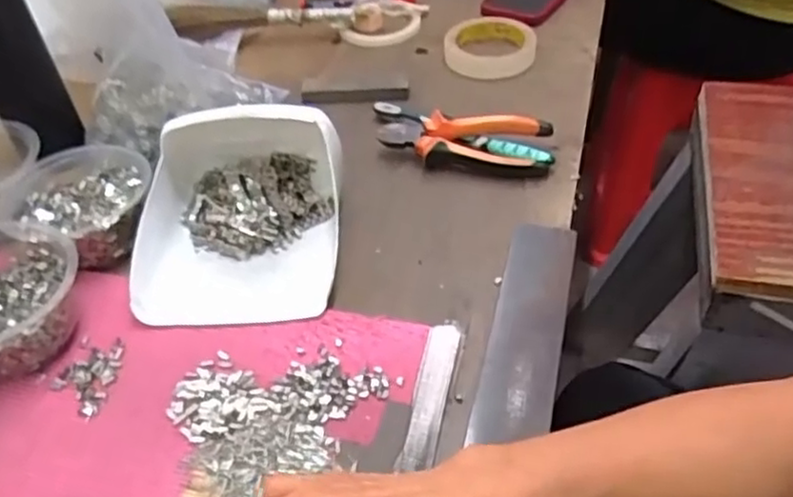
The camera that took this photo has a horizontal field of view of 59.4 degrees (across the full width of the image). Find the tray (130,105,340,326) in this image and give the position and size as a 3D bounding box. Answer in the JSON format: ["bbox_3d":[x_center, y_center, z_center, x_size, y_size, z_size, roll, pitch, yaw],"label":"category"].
[{"bbox_3d":[-0.123,-0.038,0.540,0.154,0.081,0.182,-3,45,2],"label":"tray"}]

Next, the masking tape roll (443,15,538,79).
[{"bbox_3d":[0.104,-0.227,0.773,0.099,0.024,0.099,0,45,7],"label":"masking tape roll"}]

